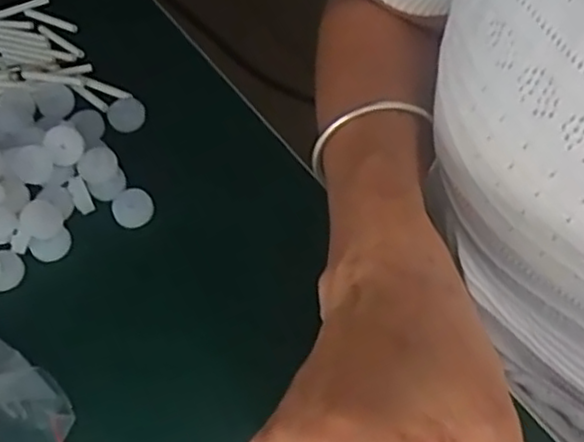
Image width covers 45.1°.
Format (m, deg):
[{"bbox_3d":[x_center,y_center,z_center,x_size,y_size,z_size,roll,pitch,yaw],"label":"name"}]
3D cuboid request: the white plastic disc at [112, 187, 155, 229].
[{"bbox_3d":[-0.085,-0.007,0.375,0.022,0.006,0.021,-26,85,-9],"label":"white plastic disc"}]

